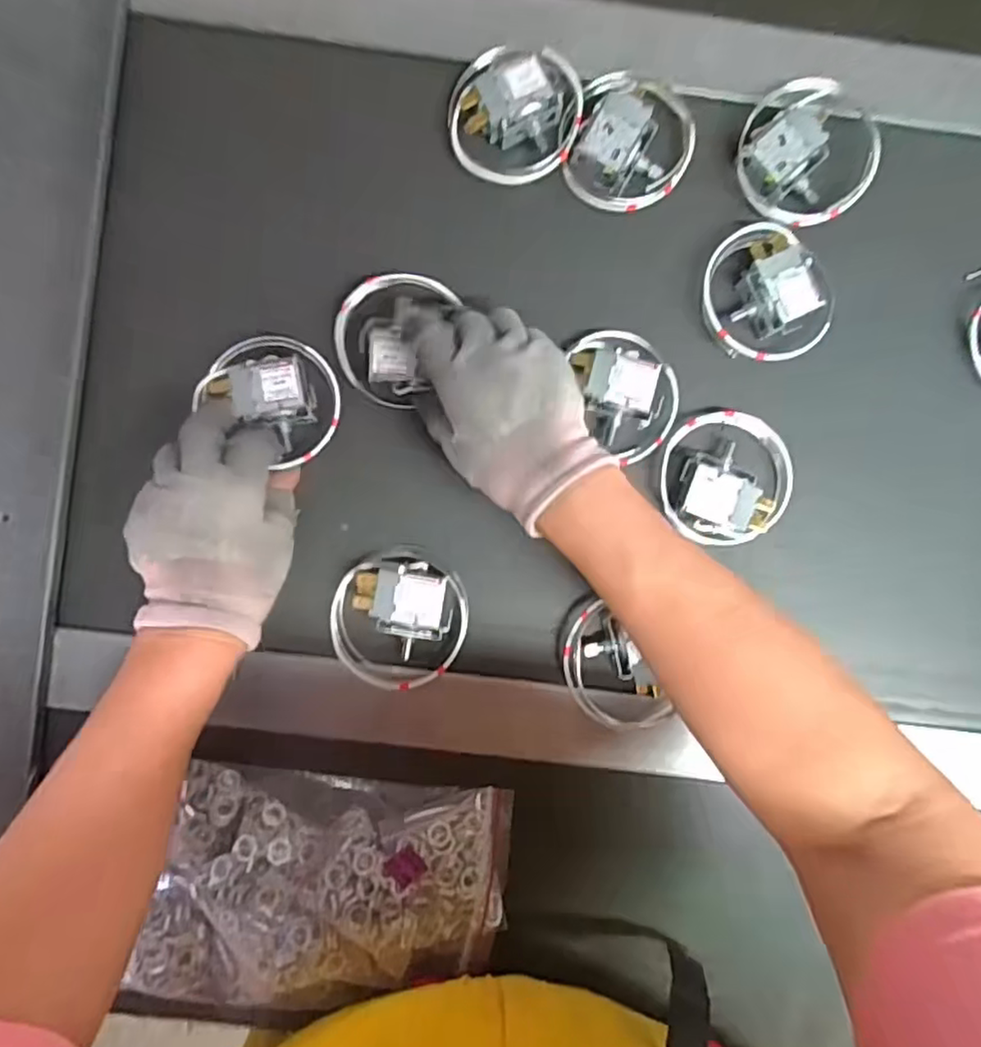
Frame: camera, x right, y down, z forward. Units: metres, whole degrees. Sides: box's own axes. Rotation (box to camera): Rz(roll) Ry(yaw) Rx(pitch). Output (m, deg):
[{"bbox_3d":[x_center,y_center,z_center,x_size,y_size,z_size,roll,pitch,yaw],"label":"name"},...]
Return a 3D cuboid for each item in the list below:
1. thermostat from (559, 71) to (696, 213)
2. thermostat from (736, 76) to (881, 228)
[{"bbox_3d":[0.085,-0.239,0.411,0.075,0.023,0.079,0,90,-1],"label":"thermostat"},{"bbox_3d":[0.203,-0.232,0.409,0.091,0.025,0.081,-15,90,-1],"label":"thermostat"}]

